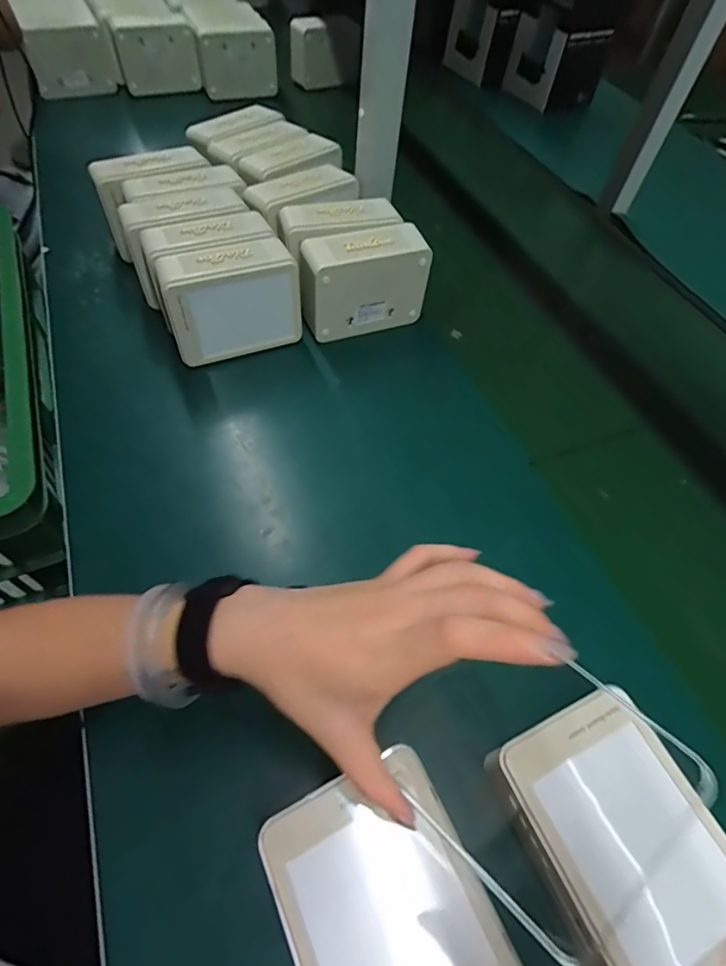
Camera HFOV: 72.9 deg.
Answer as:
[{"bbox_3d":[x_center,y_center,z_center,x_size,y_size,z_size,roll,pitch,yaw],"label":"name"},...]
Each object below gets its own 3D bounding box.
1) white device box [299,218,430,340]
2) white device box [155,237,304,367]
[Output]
[{"bbox_3d":[0.000,-0.227,0.561,0.143,0.105,0.056,-11,57,-12],"label":"white device box"},{"bbox_3d":[-0.142,-0.198,0.533,0.142,0.104,0.065,-14,58,-14],"label":"white device box"}]

